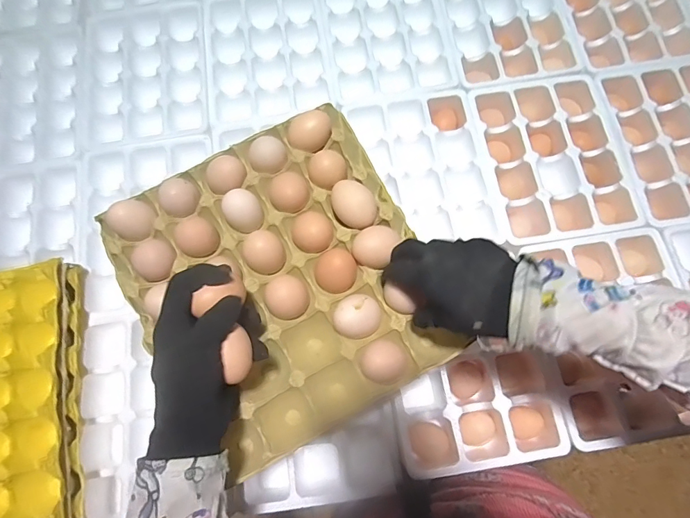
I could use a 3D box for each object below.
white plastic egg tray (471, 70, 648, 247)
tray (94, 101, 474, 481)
[{"bbox_3d":[0.286,-0.140,0.575,0.180,0.043,0.243,-8,74,0],"label":"white plastic egg tray"},{"bbox_3d":[-0.059,0.017,0.405,0.270,0.053,0.287,-28,75,-6],"label":"tray"}]

